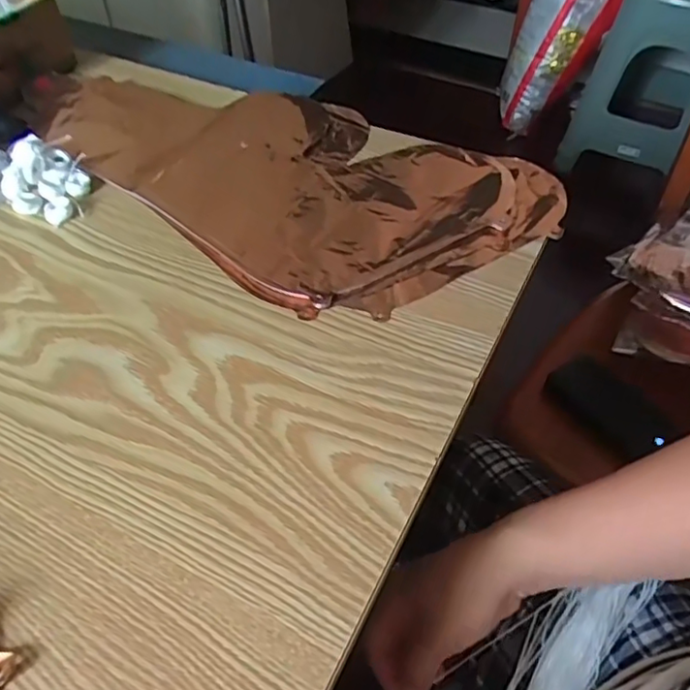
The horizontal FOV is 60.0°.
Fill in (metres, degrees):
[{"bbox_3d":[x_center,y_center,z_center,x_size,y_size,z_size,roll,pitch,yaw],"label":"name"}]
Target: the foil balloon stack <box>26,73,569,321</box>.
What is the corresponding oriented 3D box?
[{"bbox_3d":[-0.060,-0.167,0.507,0.429,0.016,0.237,36,59,28],"label":"foil balloon stack"}]

